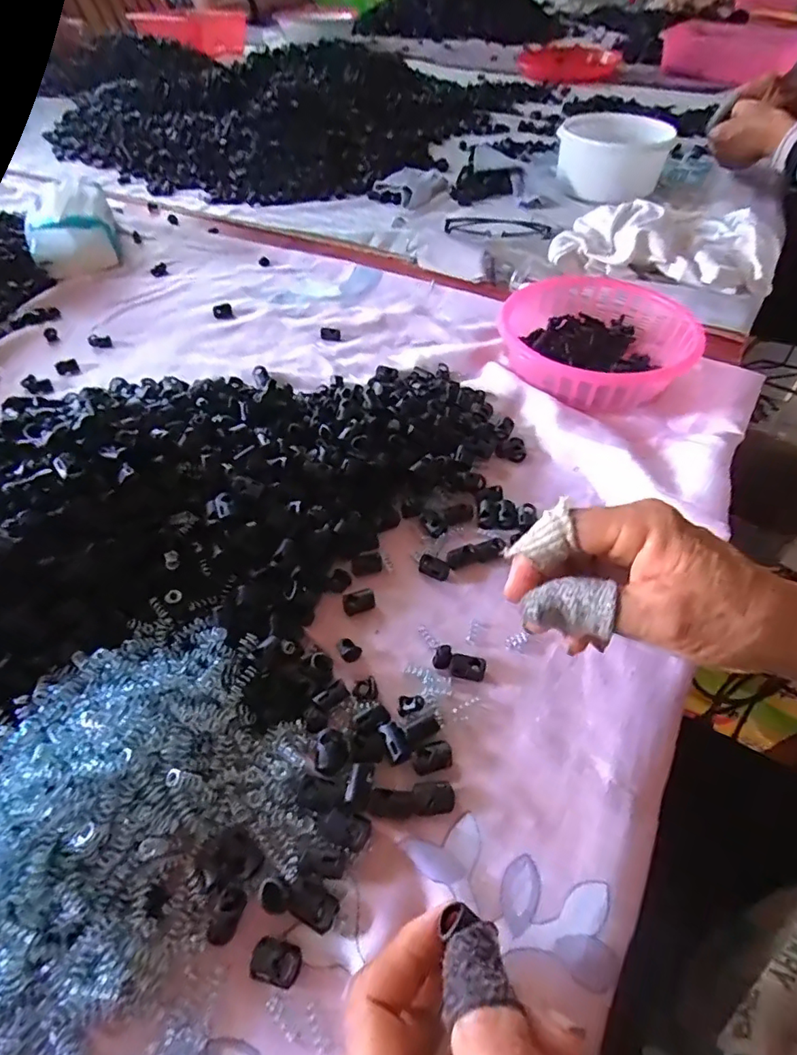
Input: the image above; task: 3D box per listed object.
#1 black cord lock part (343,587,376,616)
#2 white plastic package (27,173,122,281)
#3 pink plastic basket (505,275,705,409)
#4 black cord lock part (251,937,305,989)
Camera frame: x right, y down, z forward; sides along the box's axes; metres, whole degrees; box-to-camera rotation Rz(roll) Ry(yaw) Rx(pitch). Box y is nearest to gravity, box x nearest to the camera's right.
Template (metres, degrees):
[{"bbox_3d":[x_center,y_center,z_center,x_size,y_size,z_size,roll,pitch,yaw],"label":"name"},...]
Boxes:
[{"bbox_3d":[-0.025,0.045,0.331,0.019,0.009,0.011,-17,51,-13],"label":"black cord lock part"},{"bbox_3d":[-0.404,-0.375,0.659,0.093,0.063,0.168,-18,52,-14],"label":"white plastic package"},{"bbox_3d":[0.175,-0.174,0.491,0.162,0.047,0.179,27,55,22],"label":"pink plastic basket"},{"bbox_3d":[-0.050,0.178,0.218,0.020,0.007,0.014,8,50,8],"label":"black cord lock part"}]

